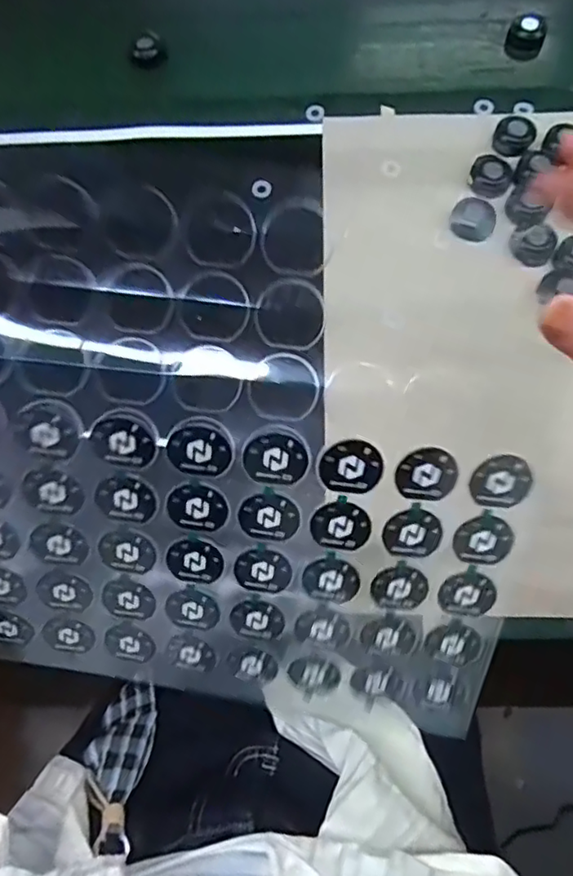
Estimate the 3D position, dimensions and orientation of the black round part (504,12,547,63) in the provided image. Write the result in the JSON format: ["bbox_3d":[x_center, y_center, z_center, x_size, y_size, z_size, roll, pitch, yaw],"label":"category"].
[{"bbox_3d":[0.197,-0.330,0.485,0.030,0.020,0.030,-1,70,2],"label":"black round part"}]

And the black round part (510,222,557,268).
[{"bbox_3d":[0.168,-0.132,0.402,0.029,0.013,0.025,24,72,10],"label":"black round part"}]

